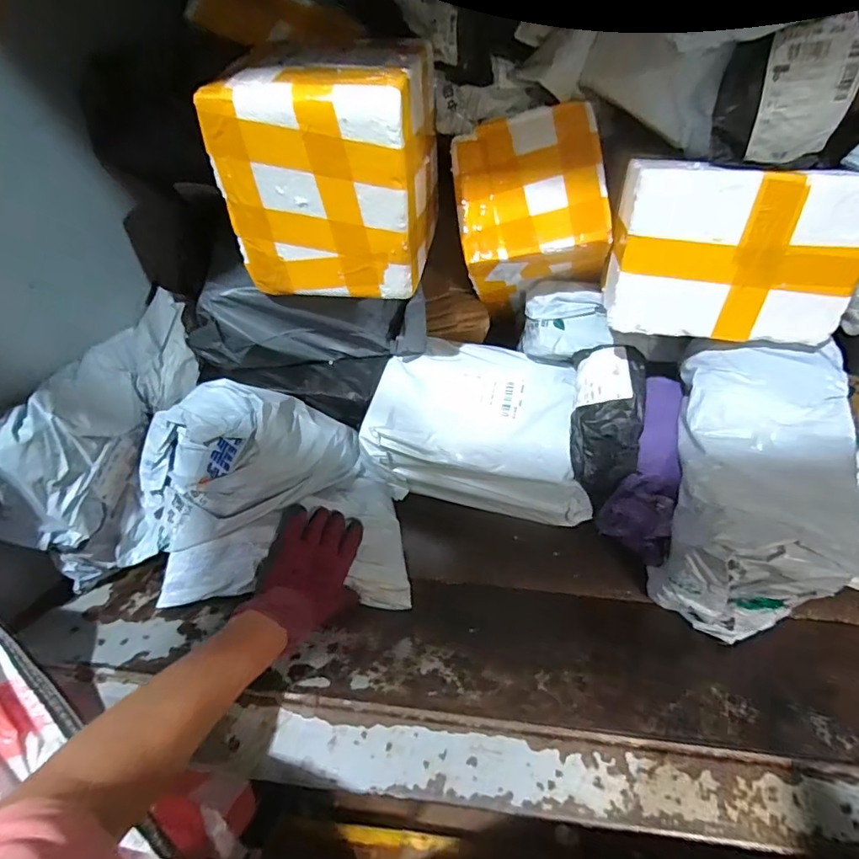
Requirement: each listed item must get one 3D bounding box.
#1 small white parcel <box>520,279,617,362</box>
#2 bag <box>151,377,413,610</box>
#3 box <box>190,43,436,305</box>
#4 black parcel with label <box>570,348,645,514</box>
[{"bbox_3d":[0.186,-0.140,0.694,0.113,0.080,0.073,3,52,2],"label":"small white parcel"},{"bbox_3d":[-0.178,0.069,0.602,0.286,0.161,0.222,-3,52,-2],"label":"bag"},{"bbox_3d":[-0.100,-0.297,0.582,0.197,0.204,0.198,5,52,4],"label":"box"},{"bbox_3d":[0.222,-0.014,0.638,0.089,0.083,0.189,6,81,5],"label":"black parcel with label"}]

